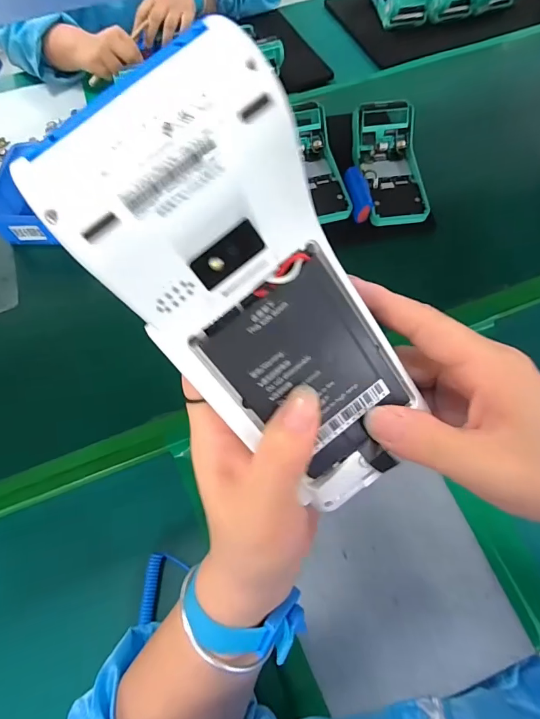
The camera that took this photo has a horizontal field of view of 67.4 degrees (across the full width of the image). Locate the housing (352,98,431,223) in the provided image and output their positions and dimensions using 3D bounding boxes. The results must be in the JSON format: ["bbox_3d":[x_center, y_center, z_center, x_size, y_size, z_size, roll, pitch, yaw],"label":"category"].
[{"bbox_3d":[0.160,-0.257,0.545,0.077,0.047,0.173,-7,78,-4],"label":"housing"}]

